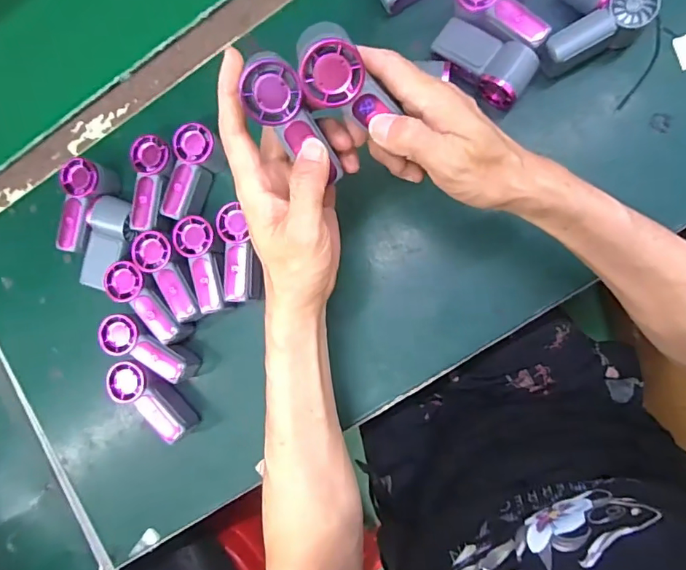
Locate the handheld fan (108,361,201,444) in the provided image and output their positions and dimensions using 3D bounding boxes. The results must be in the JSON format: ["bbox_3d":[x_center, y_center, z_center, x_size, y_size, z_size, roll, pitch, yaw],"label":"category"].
[{"bbox_3d":[-0.185,0.111,0.486,0.089,0.049,0.033,43,94,9],"label":"handheld fan"}]

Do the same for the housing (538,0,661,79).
[{"bbox_3d":[0.219,-0.215,0.432,0.095,0.047,0.034,-31,83,7],"label":"housing"}]

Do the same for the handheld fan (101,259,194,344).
[{"bbox_3d":[-0.190,0.016,0.485,0.093,0.032,0.035,44,95,9],"label":"handheld fan"}]

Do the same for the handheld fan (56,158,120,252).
[{"bbox_3d":[-0.260,-0.079,0.508,0.036,0.050,0.090,6,88,10],"label":"handheld fan"}]

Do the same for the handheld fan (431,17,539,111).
[{"bbox_3d":[0.128,-0.206,0.457,0.094,0.038,0.047,37,93,9],"label":"handheld fan"}]

